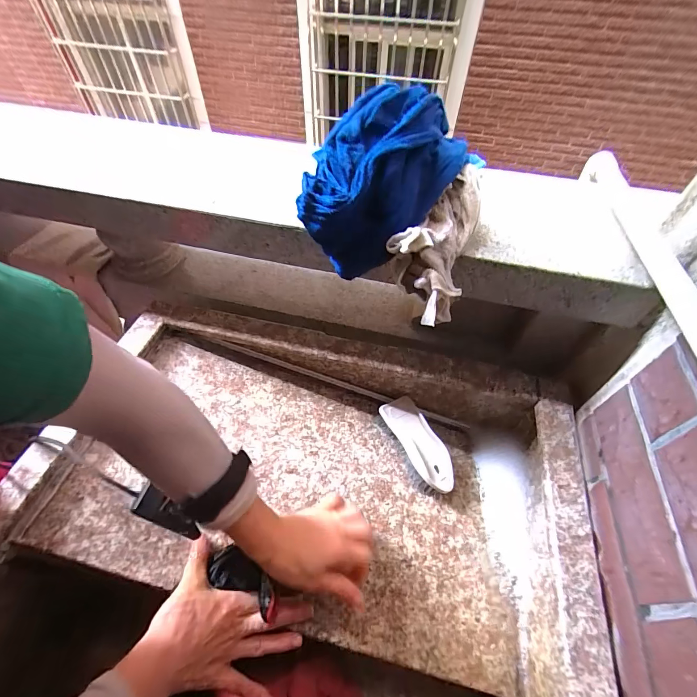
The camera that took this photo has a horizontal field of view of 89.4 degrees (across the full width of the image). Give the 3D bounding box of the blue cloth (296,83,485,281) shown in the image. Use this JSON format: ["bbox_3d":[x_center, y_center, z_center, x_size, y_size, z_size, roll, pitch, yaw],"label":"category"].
[{"bbox_3d":[0.044,-0.163,0.337,0.090,0.126,0.186,32,57,22],"label":"blue cloth"}]

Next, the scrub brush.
[{"bbox_3d":[0.097,0.136,0.494,0.055,0.043,0.132,-24,56,-19],"label":"scrub brush"}]

